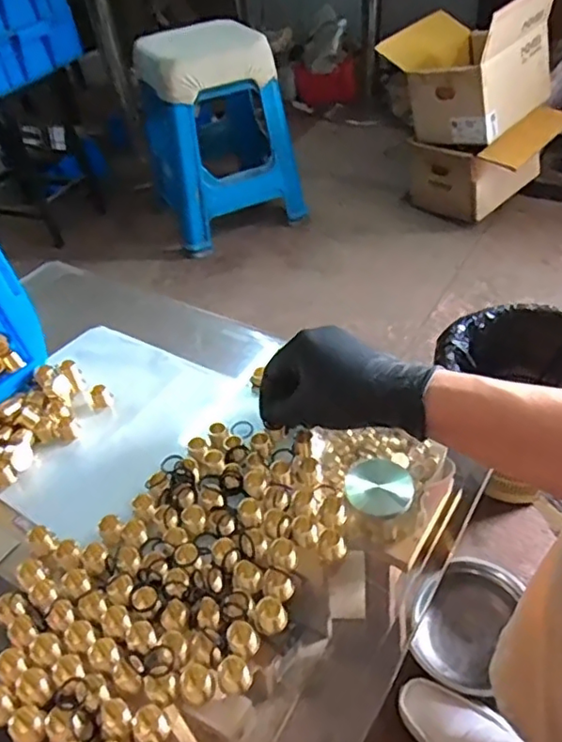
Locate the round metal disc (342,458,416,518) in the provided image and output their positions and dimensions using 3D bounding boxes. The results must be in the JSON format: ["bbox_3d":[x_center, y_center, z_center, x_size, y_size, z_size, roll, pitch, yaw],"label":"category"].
[{"bbox_3d":[0.078,0.093,0.473,0.058,0.009,0.044,-3,75,-16],"label":"round metal disc"}]

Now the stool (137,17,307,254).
[{"bbox_3d":[-0.174,-0.659,1.647,0.367,0.512,0.336,-18,43,-12],"label":"stool"}]

